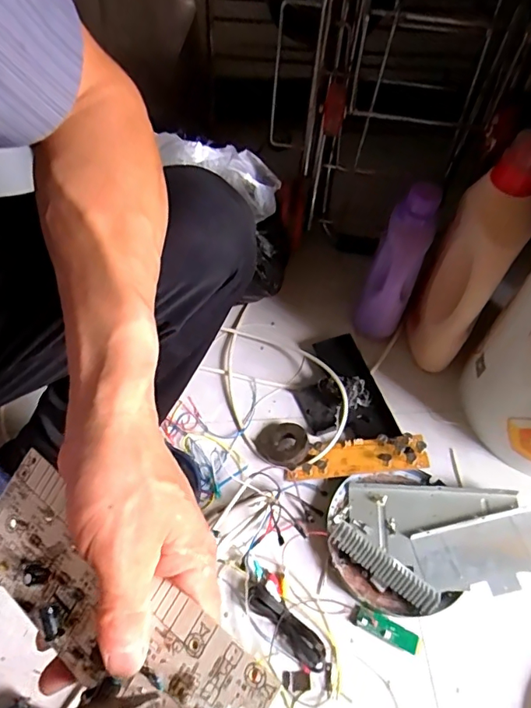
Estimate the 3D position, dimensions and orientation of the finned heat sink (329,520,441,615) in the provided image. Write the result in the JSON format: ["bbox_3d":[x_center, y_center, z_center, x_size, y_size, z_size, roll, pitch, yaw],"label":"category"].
[{"bbox_3d":[0.155,0.284,0.652,0.151,0.033,0.037,34,61,16],"label":"finned heat sink"}]

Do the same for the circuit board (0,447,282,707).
[{"bbox_3d":[-0.086,0.129,0.251,0.189,0.009,0.067,30,86,25],"label":"circuit board"}]

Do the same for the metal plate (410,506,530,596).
[{"bbox_3d":[0.300,0.270,0.662,0.187,0.015,0.094,-11,58,0],"label":"metal plate"}]

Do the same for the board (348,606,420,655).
[{"bbox_3d":[0.153,0.355,0.632,0.088,0.007,0.025,24,58,11],"label":"board"}]

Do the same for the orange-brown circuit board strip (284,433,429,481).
[{"bbox_3d":[0.133,0.154,0.731,0.203,0.015,0.057,-10,58,4],"label":"orange-brown circuit board strip"}]

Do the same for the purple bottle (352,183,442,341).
[{"bbox_3d":[0.208,-0.136,0.799,0.073,0.262,0.108,19,58,8],"label":"purple bottle"}]

